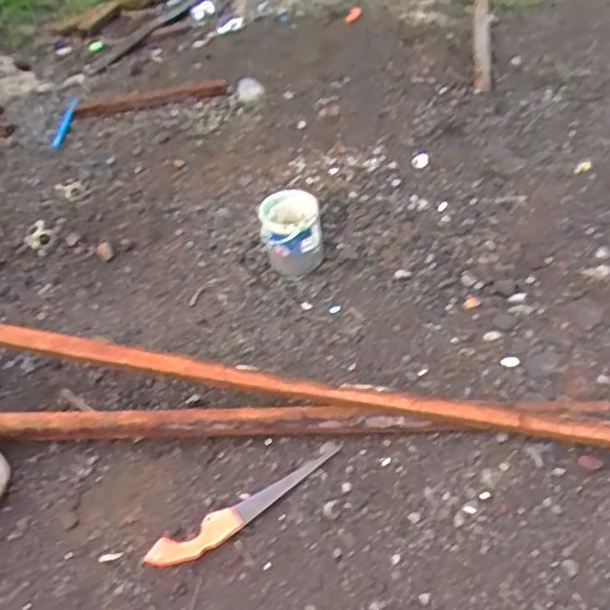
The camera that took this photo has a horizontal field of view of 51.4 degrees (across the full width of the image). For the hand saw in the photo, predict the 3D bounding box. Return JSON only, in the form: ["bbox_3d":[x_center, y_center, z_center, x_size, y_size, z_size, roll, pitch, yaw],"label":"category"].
[{"bbox_3d":[-0.127,0.473,1.464,0.488,0.029,0.074,-24,48,-14],"label":"hand saw"}]

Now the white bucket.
[{"bbox_3d":[-0.038,-0.212,1.905,0.182,0.214,0.191,-5,46,5],"label":"white bucket"}]

